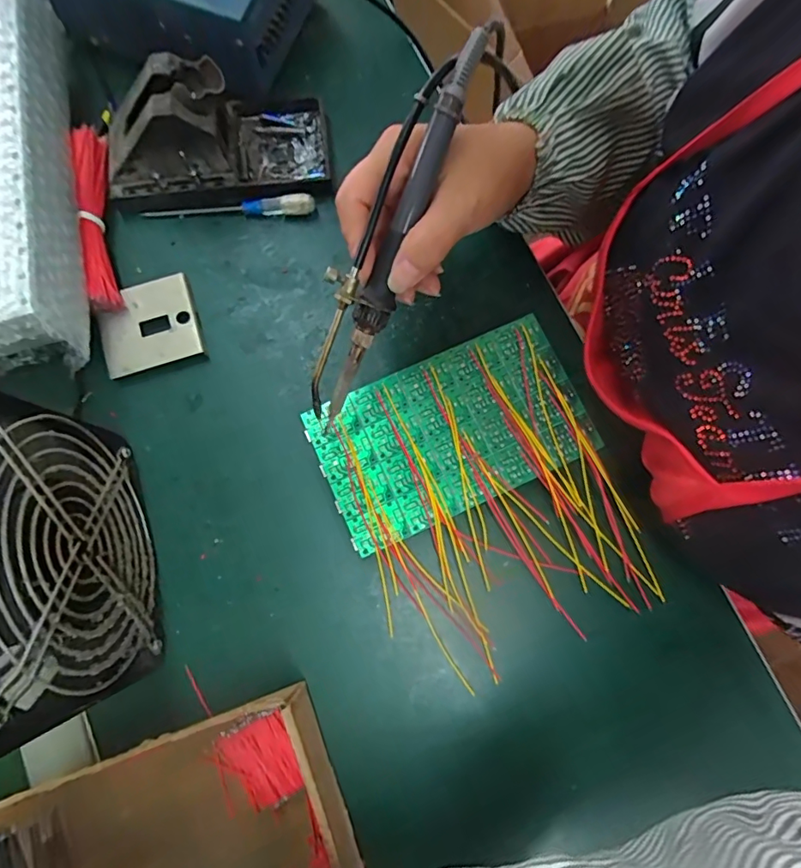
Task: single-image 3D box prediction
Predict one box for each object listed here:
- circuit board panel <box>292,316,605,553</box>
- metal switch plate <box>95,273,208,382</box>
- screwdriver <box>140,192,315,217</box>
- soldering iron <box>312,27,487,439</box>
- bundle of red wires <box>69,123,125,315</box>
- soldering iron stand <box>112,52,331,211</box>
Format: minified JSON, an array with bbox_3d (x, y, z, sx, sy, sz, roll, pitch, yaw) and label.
[{"bbox_3d":[0.034,-0.002,0.331,0.171,0.012,0.100,-25,79,-4],"label":"circuit board panel"},{"bbox_3d":[-0.176,-0.077,0.349,0.063,0.013,0.064,-16,79,-3],"label":"metal switch plate"},{"bbox_3d":[-0.127,-0.169,0.367,0.126,0.015,0.010,0,79,1],"label":"screwdriver"},{"bbox_3d":[-0.009,-0.097,0.254,0.031,0.024,0.202,28,107,6],"label":"soldering iron"},{"bbox_3d":[-0.214,-0.154,0.347,0.019,0.030,0.140,-13,79,-2],"label":"bundle of red wires"},{"bbox_3d":[-0.134,-0.213,0.353,0.157,0.061,0.080,-8,79,-1],"label":"soldering iron stand"}]

